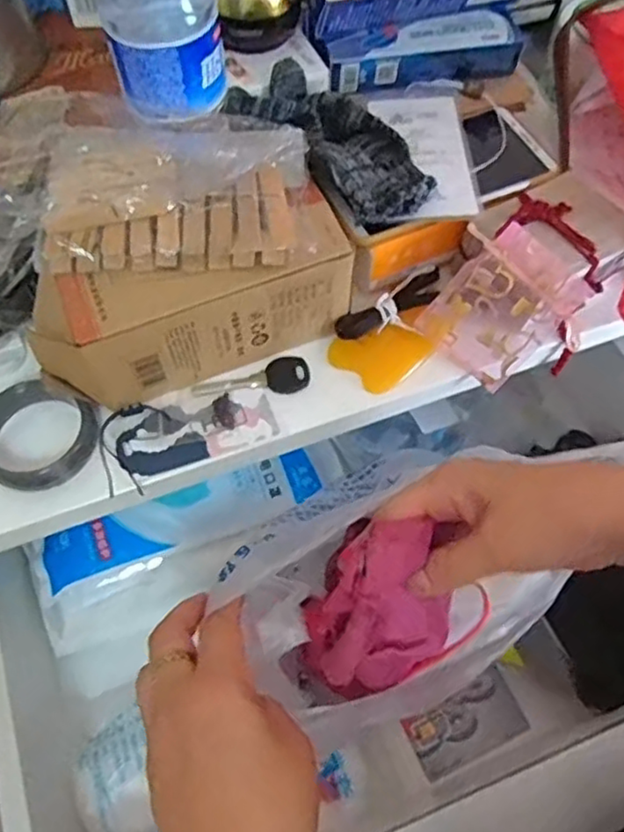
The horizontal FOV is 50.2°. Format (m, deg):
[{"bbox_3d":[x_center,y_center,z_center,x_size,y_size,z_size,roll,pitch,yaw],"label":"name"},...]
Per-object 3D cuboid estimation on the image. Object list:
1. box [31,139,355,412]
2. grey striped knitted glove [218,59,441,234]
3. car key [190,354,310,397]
[{"bbox_3d":[-0.074,-0.083,0.403,0.182,0.093,0.080,-20,64,-10],"label":"box"},{"bbox_3d":[0.017,-0.173,0.419,0.127,0.035,0.072,34,67,17],"label":"grey striped knitted glove"},{"bbox_3d":[-0.038,-0.020,0.430,0.074,0.004,0.026,-19,64,-10],"label":"car key"}]

